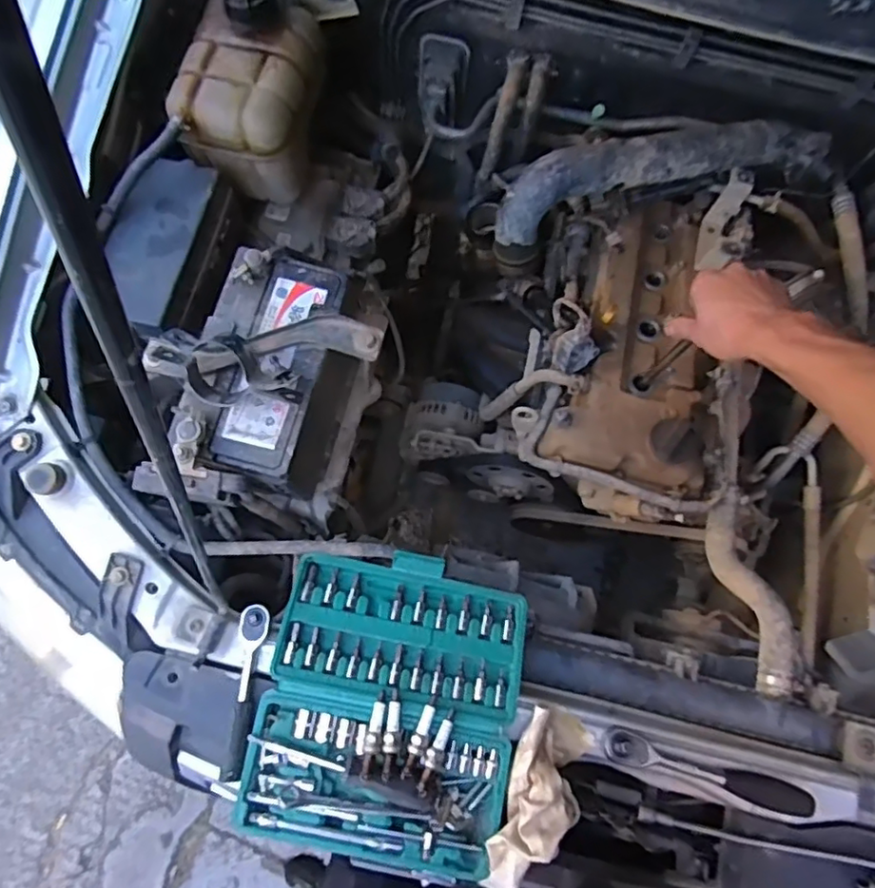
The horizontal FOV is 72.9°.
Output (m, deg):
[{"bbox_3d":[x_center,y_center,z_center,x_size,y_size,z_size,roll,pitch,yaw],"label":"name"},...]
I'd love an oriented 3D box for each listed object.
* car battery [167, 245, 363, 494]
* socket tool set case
[{"bbox_3d":[-0.178,-0.067,0.705,0.134,0.227,0.242,11,78,0],"label":"car battery"},{"bbox_3d":[-0.044,0.244,0.557,0.234,0.036,0.262,10,78,0],"label":"socket tool set case"}]

